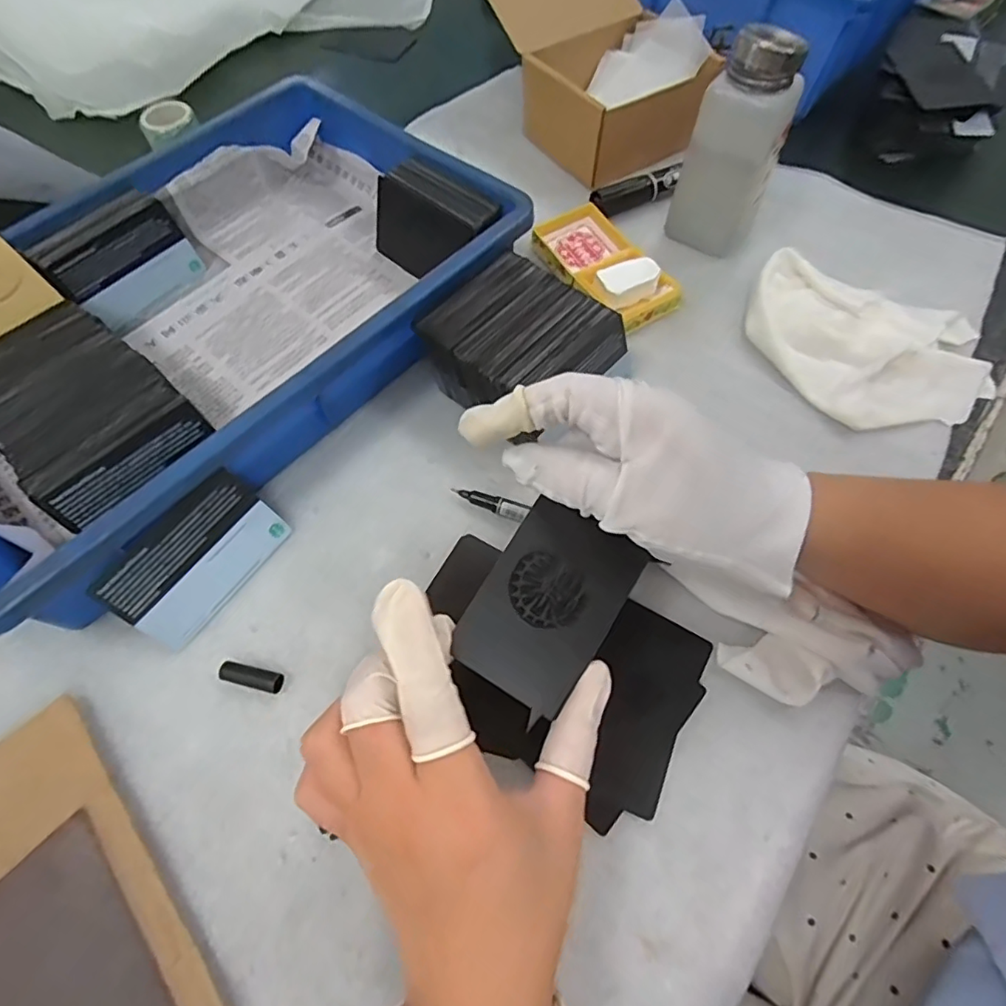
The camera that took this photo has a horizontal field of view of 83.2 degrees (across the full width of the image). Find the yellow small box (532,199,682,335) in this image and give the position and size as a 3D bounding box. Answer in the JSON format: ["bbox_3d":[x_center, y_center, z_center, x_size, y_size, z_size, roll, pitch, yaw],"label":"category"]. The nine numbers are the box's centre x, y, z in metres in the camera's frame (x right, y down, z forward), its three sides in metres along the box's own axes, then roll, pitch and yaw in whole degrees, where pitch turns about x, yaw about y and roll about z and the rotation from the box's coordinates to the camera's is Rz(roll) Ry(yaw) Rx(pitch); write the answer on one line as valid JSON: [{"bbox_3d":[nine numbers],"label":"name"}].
[{"bbox_3d":[0.070,-0.172,0.404,0.057,0.023,0.117,-30,68,-13],"label":"yellow small box"}]

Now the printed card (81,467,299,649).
[{"bbox_3d":[-0.158,0.029,0.296,0.004,0.052,0.084,2,48,53],"label":"printed card"}]

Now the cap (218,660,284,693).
[{"bbox_3d":[-0.126,0.087,0.284,0.031,0.007,0.010,13,65,7],"label":"cap"}]

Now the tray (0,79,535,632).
[{"bbox_3d":[-0.189,-0.124,0.356,0.239,0.056,0.361,40,71,17],"label":"tray"}]

